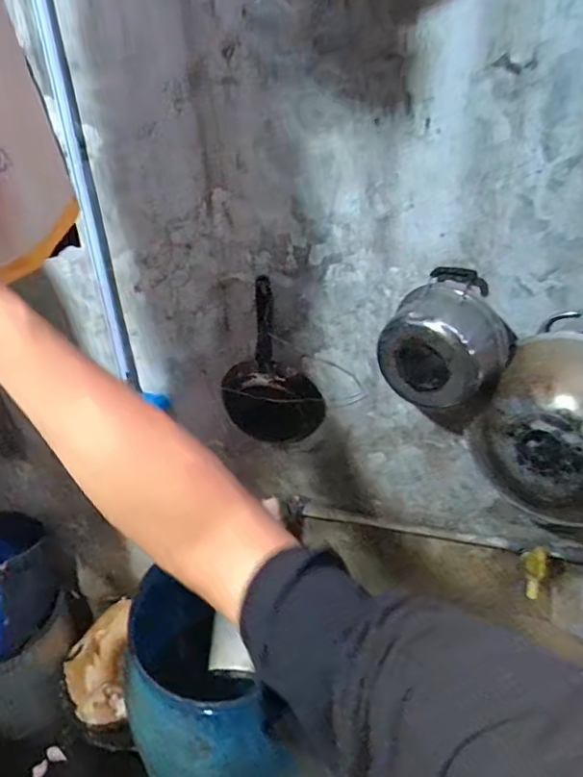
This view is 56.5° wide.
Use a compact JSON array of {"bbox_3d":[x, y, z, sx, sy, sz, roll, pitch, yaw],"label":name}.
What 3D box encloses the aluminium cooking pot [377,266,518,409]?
[{"bbox_3d":[0.253,-0.077,0.875,0.185,0.172,0.160,16,37,28],"label":"aluminium cooking pot"}]

